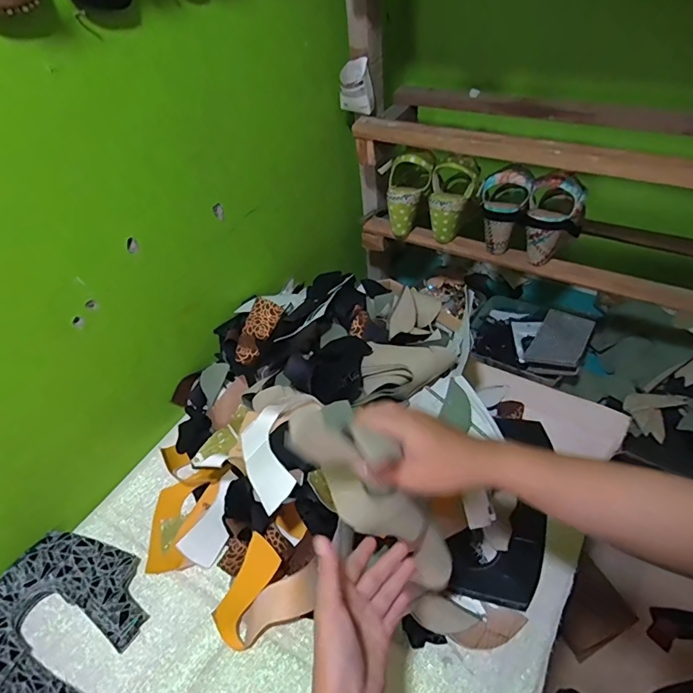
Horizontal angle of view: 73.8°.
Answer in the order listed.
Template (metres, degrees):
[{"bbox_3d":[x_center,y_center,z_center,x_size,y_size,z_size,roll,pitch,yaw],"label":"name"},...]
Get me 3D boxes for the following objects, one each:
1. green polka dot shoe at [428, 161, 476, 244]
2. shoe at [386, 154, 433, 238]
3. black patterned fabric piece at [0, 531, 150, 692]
[{"bbox_3d":[0.187,-0.258,0.825,0.076,0.127,0.075,7,47,13],"label":"green polka dot shoe"},{"bbox_3d":[0.114,-0.277,0.848,0.075,0.134,0.077,4,46,9],"label":"shoe"},{"bbox_3d":[-0.349,0.331,0.551,0.182,0.038,0.192,18,50,22],"label":"black patterned fabric piece"}]

